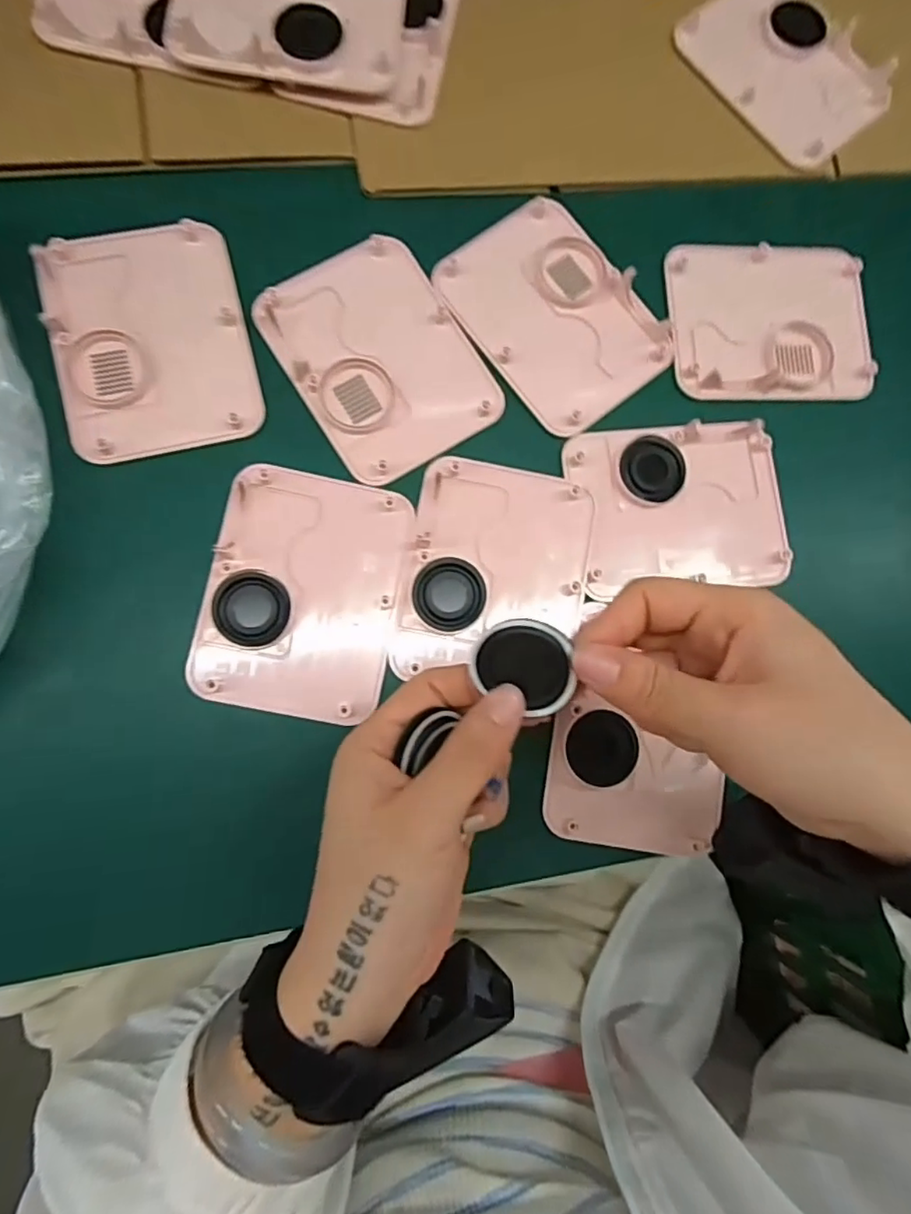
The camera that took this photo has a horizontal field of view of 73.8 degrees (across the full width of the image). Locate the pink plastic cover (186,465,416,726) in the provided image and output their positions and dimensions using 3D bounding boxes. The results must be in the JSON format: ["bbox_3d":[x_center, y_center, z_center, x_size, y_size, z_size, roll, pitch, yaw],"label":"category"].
[{"bbox_3d":[-0.078,-0.008,0.315,0.095,0.007,0.124,11,82,-5],"label":"pink plastic cover"}]

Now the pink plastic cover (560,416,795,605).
[{"bbox_3d":[0.128,-0.057,0.343,0.123,0.009,0.092,-5,83,-7],"label":"pink plastic cover"}]

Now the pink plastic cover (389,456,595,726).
[{"bbox_3d":[0.022,-0.017,0.326,0.096,0.008,0.120,11,82,-5],"label":"pink plastic cover"}]

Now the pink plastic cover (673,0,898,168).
[{"bbox_3d":[0.211,-0.346,0.389,0.093,0.014,0.126,-40,89,-10],"label":"pink plastic cover"}]

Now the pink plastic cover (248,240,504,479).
[{"bbox_3d":[-0.041,-0.139,0.335,0.095,0.009,0.122,-32,87,-9],"label":"pink plastic cover"}]

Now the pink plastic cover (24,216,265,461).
[{"bbox_3d":[-0.162,-0.143,0.322,0.097,0.008,0.122,-14,85,-8],"label":"pink plastic cover"}]

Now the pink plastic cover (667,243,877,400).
[{"bbox_3d":[0.192,-0.173,0.367,0.126,0.012,0.096,-4,83,-7],"label":"pink plastic cover"}]

